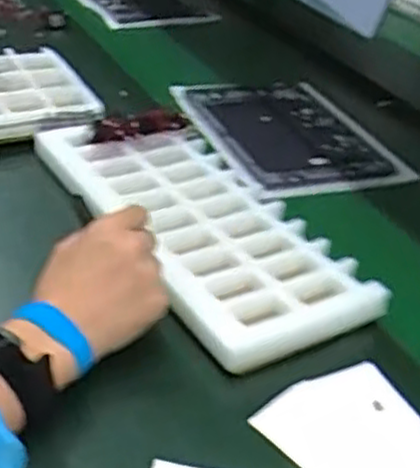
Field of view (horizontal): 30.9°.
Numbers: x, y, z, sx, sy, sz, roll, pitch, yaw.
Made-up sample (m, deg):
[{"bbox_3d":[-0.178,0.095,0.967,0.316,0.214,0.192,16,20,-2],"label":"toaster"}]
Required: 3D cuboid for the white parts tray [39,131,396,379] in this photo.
[{"bbox_3d":[-0.016,-0.015,0.686,0.159,0.033,0.355,-11,37,-28],"label":"white parts tray"}]

